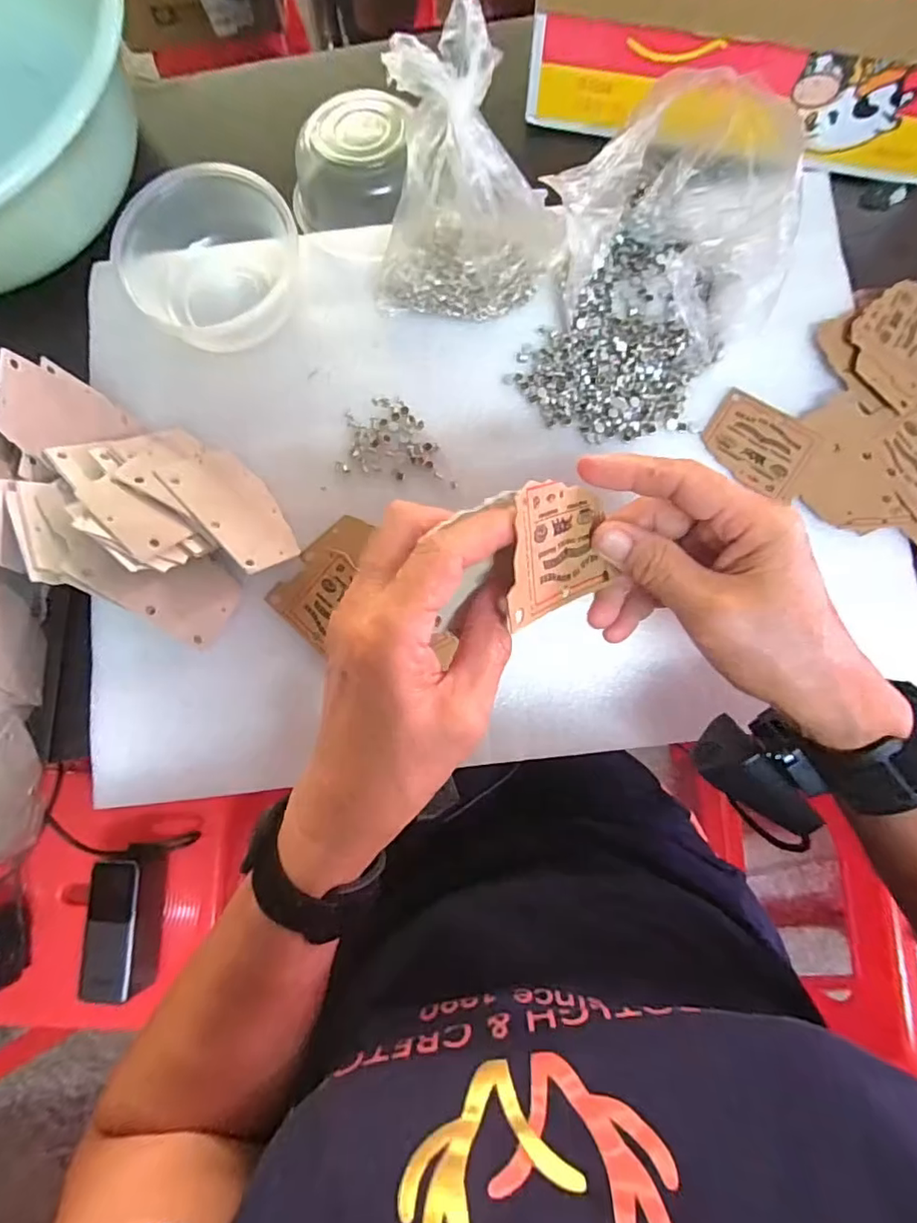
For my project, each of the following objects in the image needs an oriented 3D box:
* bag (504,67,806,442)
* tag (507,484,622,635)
[{"bbox_3d":[0.119,-0.202,0.327,0.129,0.091,0.180,30,84,5],"label":"bag"},{"bbox_3d":[0.044,-0.028,0.238,0.004,0.073,0.054,7,110,42],"label":"tag"}]

